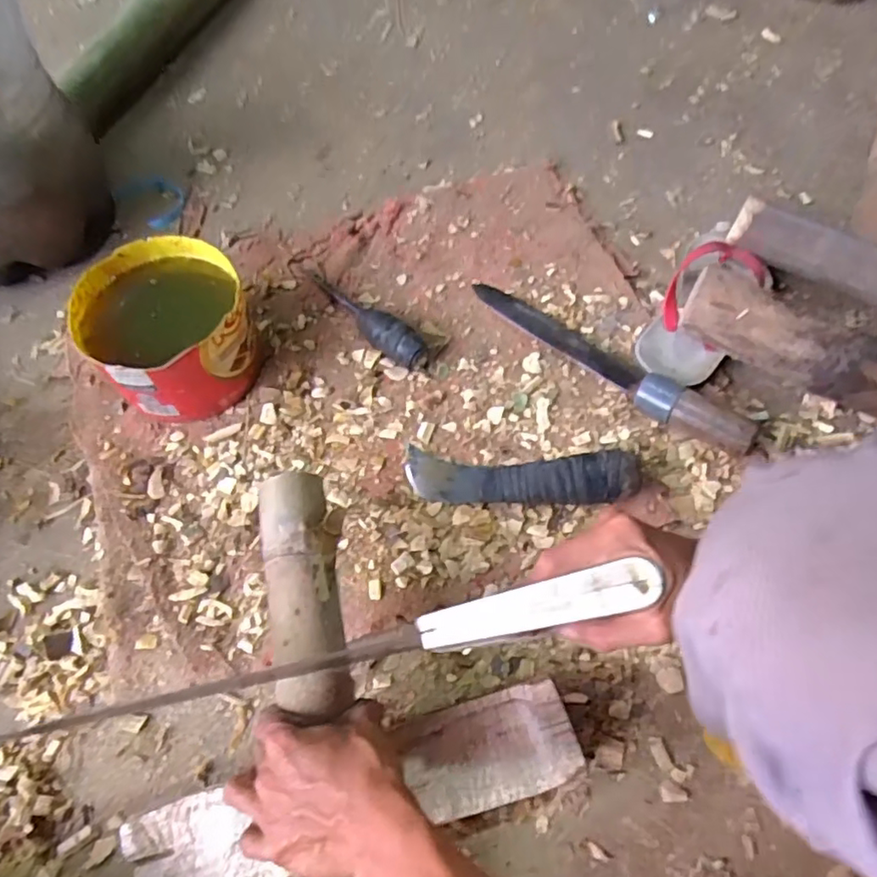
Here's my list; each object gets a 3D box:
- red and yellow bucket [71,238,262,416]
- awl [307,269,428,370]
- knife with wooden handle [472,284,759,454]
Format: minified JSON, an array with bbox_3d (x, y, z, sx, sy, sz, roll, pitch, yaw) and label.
[{"bbox_3d":[-0.256,-0.106,0.599,0.147,0.099,0.152,-1,61,2],"label":"red and yellow bucket"},{"bbox_3d":[-0.081,-0.139,0.652,0.035,0.034,0.191,-38,66,-17],"label":"awl"},{"bbox_3d":[0.160,-0.085,0.608,0.321,0.042,0.043,40,70,21],"label":"knife with wooden handle"}]

